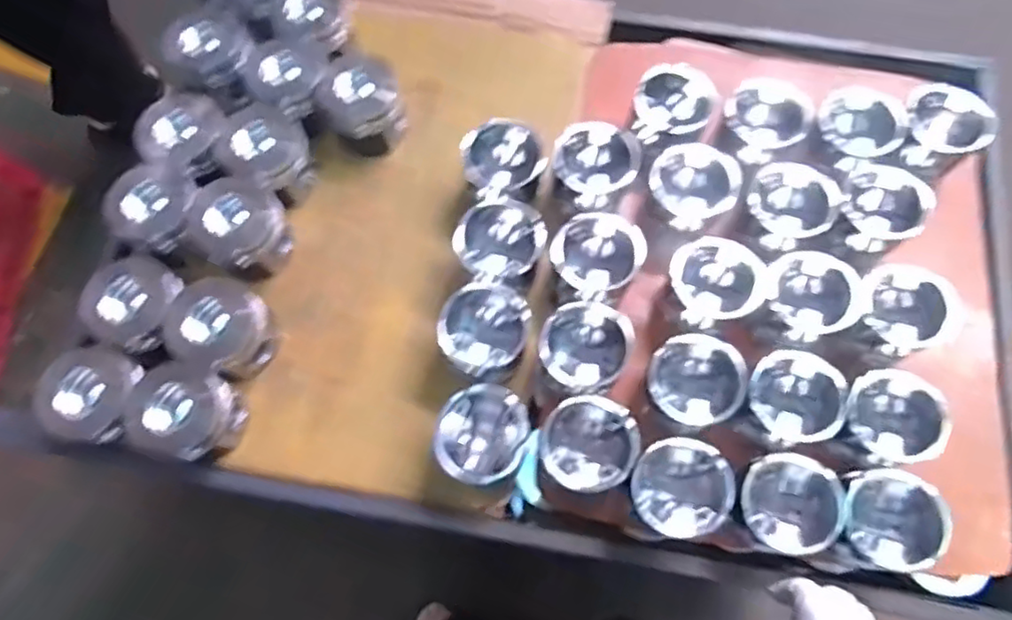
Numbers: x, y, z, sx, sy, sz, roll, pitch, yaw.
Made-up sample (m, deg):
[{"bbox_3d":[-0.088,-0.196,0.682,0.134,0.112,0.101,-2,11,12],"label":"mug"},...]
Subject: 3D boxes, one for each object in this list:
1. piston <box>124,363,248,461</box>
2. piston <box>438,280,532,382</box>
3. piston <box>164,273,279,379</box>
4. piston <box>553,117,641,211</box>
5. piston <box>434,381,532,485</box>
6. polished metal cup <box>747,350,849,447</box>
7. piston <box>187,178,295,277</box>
[{"bbox_3d":[-0.342,0.118,0.715,0.099,0.105,0.090,0,70,1],"label":"piston"},{"bbox_3d":[-0.020,0.024,0.724,0.090,0.072,0.097,0,70,1],"label":"piston"},{"bbox_3d":[-0.320,0.022,0.738,0.088,0.093,0.101,16,71,7],"label":"piston"},{"bbox_3d":[0.102,-0.170,0.789,0.096,0.070,0.095,0,70,1],"label":"piston"},{"bbox_3d":[-0.024,0.137,0.700,0.088,0.092,0.098,15,71,6],"label":"piston"},{"bbox_3d":[0.302,0.098,0.701,0.094,0.086,0.094,0,70,1],"label":"polished metal cup"},{"bbox_3d":[-0.316,-0.097,0.782,0.103,0.085,0.100,0,70,1],"label":"piston"}]

